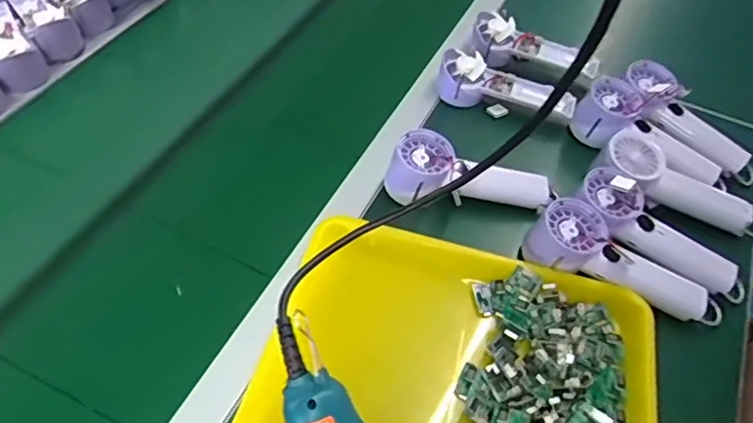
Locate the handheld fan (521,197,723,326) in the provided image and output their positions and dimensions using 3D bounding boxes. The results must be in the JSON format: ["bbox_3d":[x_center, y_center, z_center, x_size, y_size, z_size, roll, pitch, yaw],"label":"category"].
[{"bbox_3d":[0.251,0.061,0.572,0.202,0.054,0.066,28,54,3],"label":"handheld fan"}]

